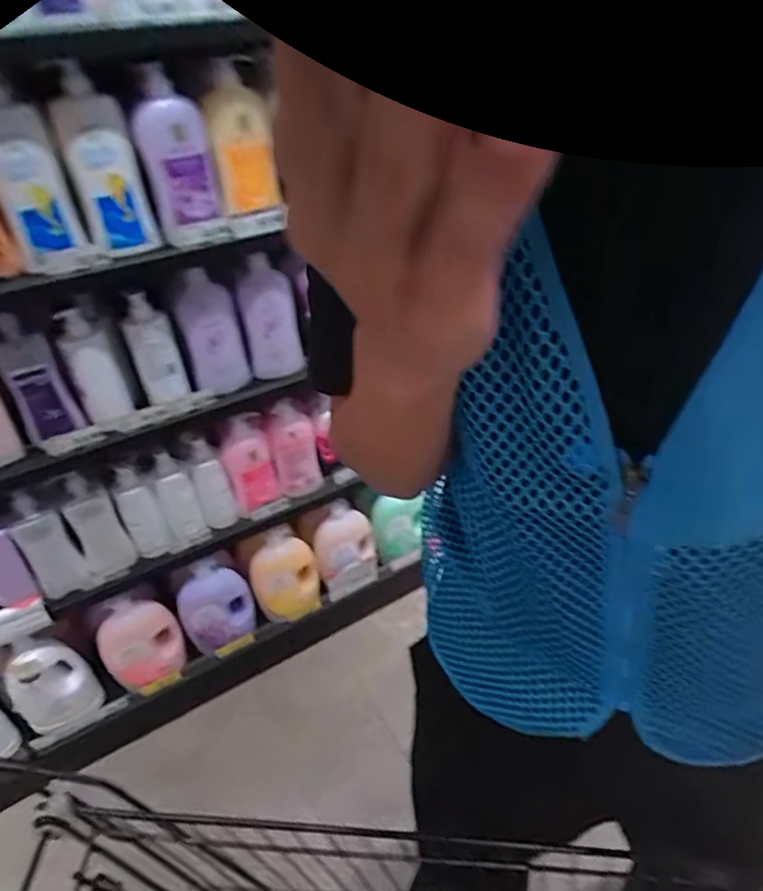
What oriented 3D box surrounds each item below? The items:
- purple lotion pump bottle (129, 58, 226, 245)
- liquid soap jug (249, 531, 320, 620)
[{"bbox_3d":[-0.317,-0.448,0.880,0.107,0.226,0.050,-13,37,-12],"label":"purple lotion pump bottle"},{"bbox_3d":[-0.246,0.338,1.456,0.158,0.247,0.075,-13,37,-12],"label":"liquid soap jug"}]

